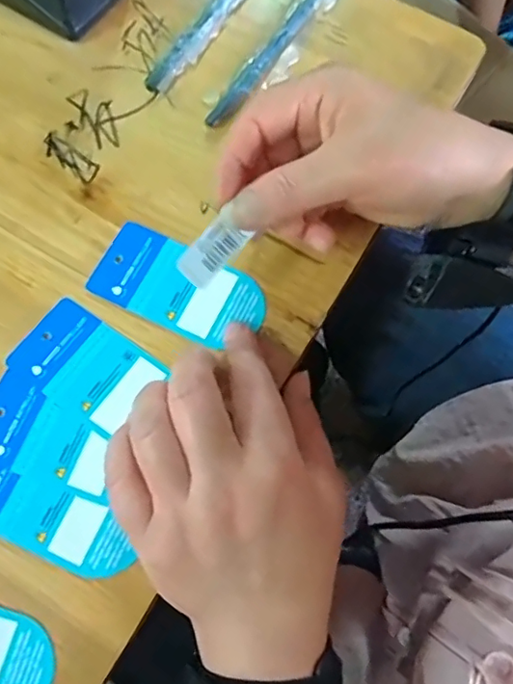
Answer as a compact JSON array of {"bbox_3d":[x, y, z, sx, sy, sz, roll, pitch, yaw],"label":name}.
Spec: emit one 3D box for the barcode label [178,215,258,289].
[{"bbox_3d":[-0.021,-0.043,0.259,0.019,0.004,0.036,43,81,-22],"label":"barcode label"}]

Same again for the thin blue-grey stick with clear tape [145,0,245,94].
[{"bbox_3d":[-0.004,-0.248,0.364,0.018,0.010,0.228,29,73,8],"label":"thin blue-grey stick with clear tape"}]

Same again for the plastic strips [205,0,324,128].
[{"bbox_3d":[0.033,-0.219,0.356,0.013,0.008,0.217,31,73,9],"label":"plastic strips"}]

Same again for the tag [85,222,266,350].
[{"bbox_3d":[-0.041,-0.030,0.295,0.092,0.004,0.047,23,72,5],"label":"tag"}]

